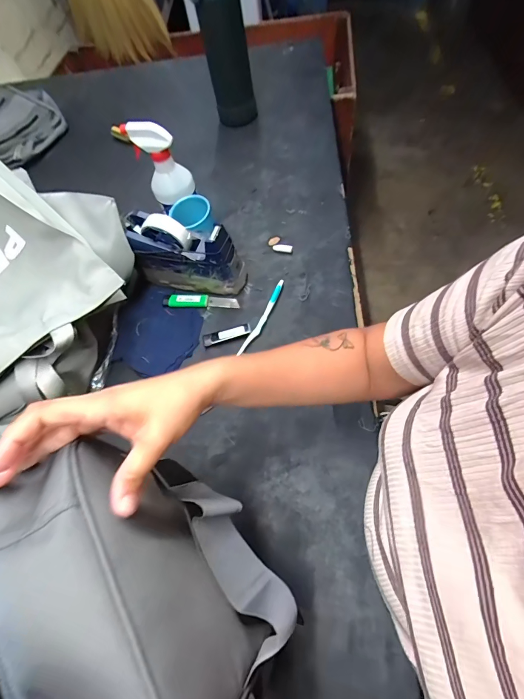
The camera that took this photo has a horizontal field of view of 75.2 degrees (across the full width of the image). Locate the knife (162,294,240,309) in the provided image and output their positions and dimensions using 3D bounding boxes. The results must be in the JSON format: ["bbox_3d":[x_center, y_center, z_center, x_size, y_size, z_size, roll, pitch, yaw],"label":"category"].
[{"bbox_3d":[-0.108,-0.086,0.600,0.132,0.011,0.025,2,64,9],"label":"knife"}]

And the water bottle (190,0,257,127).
[{"bbox_3d":[-0.071,-0.607,0.690,0.089,0.289,0.094,-7,62,5],"label":"water bottle"}]

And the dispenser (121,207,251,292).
[{"bbox_3d":[-0.131,-0.160,0.580,0.193,0.112,0.064,11,65,14],"label":"dispenser"}]

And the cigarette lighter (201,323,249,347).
[{"bbox_3d":[-0.059,-0.026,0.557,0.080,0.008,0.020,-16,62,0],"label":"cigarette lighter"}]

